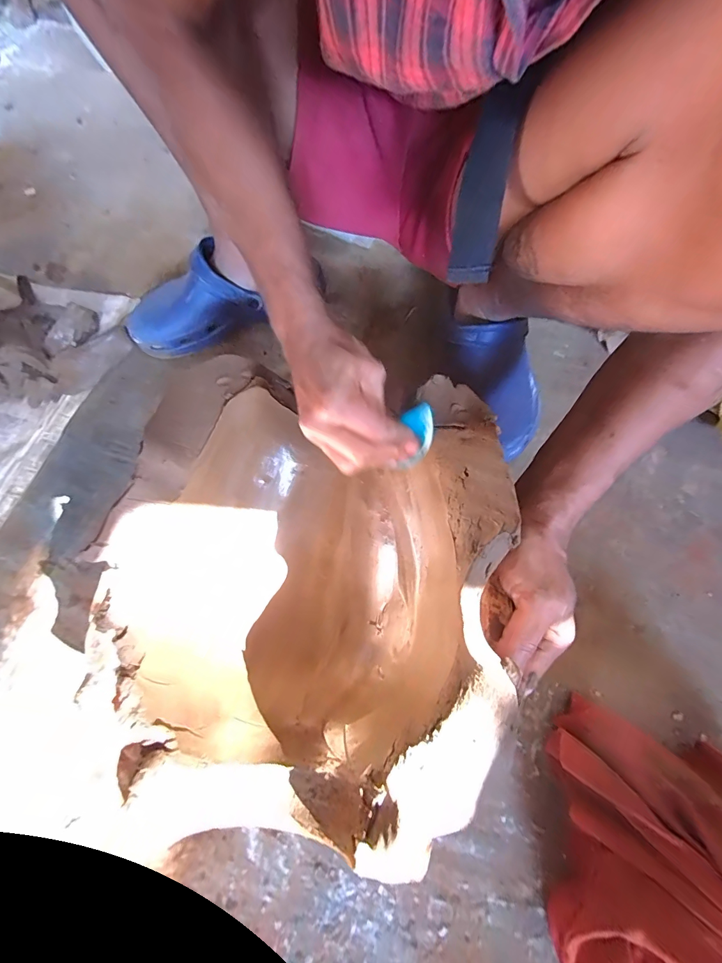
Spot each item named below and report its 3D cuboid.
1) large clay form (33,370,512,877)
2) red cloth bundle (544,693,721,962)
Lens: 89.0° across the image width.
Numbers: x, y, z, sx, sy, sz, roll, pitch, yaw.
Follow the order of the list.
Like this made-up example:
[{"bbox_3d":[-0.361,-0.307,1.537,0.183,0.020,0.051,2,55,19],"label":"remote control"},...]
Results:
[{"bbox_3d":[-0.040,0.074,0.318,0.277,0.148,0.335,6,69,5],"label":"large clay form"},{"bbox_3d":[0.245,0.298,0.261,0.187,0.106,0.216,7,69,5],"label":"red cloth bundle"}]

